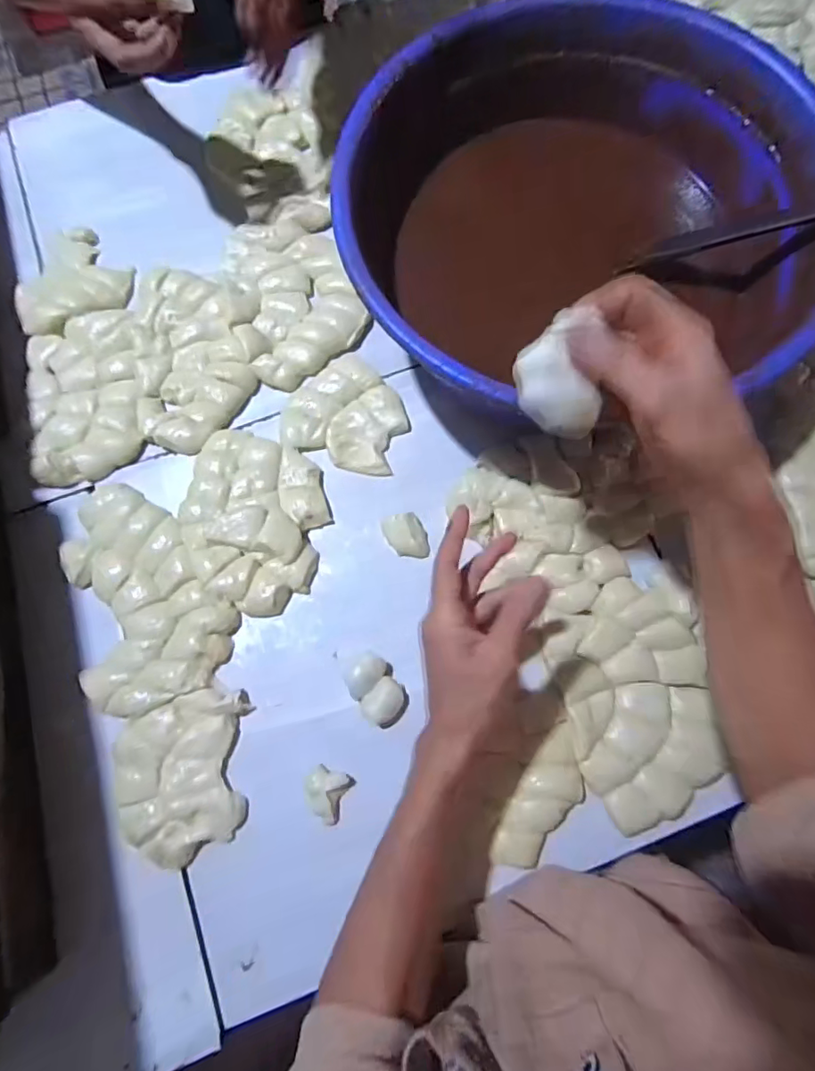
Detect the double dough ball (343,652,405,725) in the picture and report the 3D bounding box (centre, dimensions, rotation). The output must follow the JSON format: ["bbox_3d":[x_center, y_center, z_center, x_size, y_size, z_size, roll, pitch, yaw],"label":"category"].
[{"bbox_3d":[-0.028,0.137,0.471,0.039,0.040,0.062,-34,80,-6],"label":"double dough ball"}]

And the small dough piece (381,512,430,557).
[{"bbox_3d":[-0.001,0.001,0.502,0.035,0.019,0.051,-27,79,-5],"label":"small dough piece"}]

